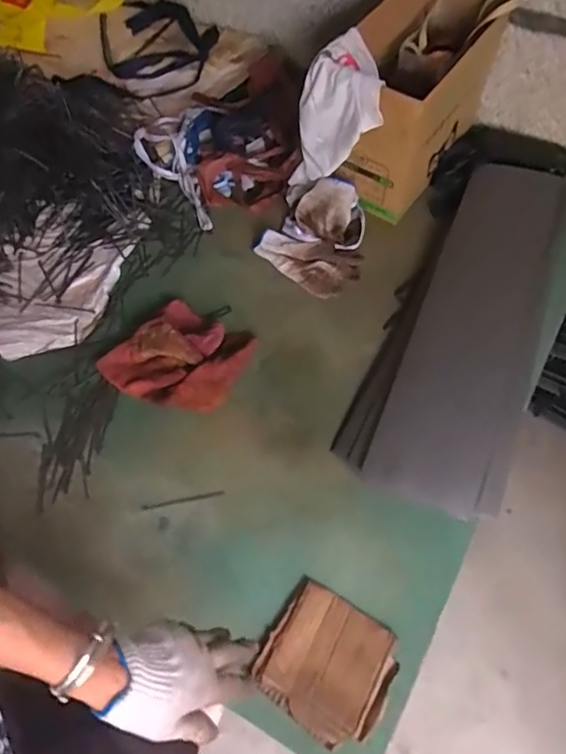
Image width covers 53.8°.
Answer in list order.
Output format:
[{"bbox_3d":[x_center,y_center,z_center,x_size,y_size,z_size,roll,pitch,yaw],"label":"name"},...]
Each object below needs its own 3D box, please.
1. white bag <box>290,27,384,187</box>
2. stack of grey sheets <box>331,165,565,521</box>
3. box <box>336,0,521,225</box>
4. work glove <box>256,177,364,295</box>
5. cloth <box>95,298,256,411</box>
[{"bbox_3d":[0.086,-0.389,0.857,0.134,0.216,0.111,16,63,9],"label":"white bag"},{"bbox_3d":[0.275,-0.101,0.834,0.225,0.083,0.594,20,64,11],"label":"stack of grey sheets"},{"bbox_3d":[0.201,-0.432,0.878,0.172,0.241,0.291,29,66,15],"label":"box"},{"bbox_3d":[0.054,-0.235,0.888,0.167,0.063,0.176,23,64,12],"label":"work glove"},{"bbox_3d":[-0.149,-0.037,0.789,0.190,0.044,0.152,19,63,10],"label":"cloth"}]

